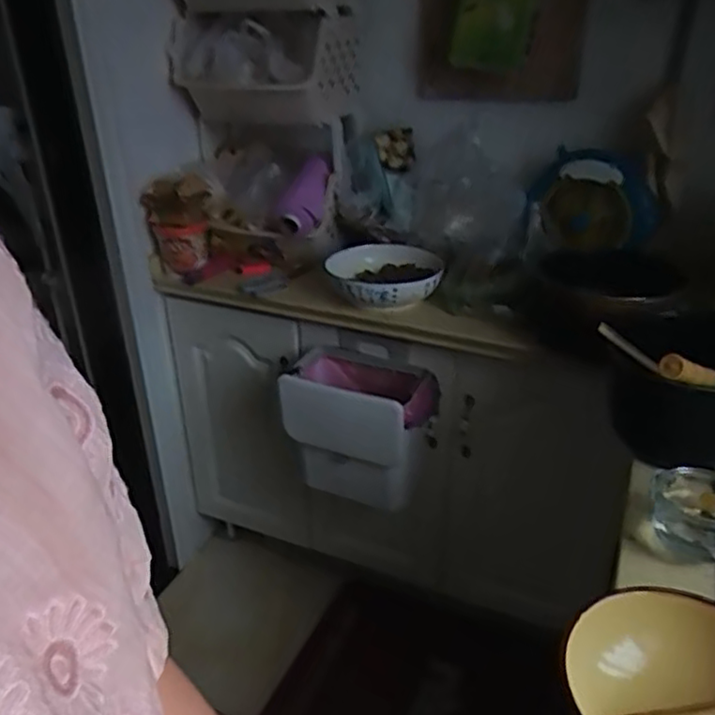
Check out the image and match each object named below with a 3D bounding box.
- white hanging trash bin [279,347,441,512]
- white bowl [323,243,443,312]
[{"bbox_3d":[0.002,0.140,1.312,0.282,0.246,0.152,12,31,23],"label":"white hanging trash bin"},{"bbox_3d":[0.049,-0.157,1.310,0.220,0.073,0.229,-1,28,0],"label":"white bowl"}]

